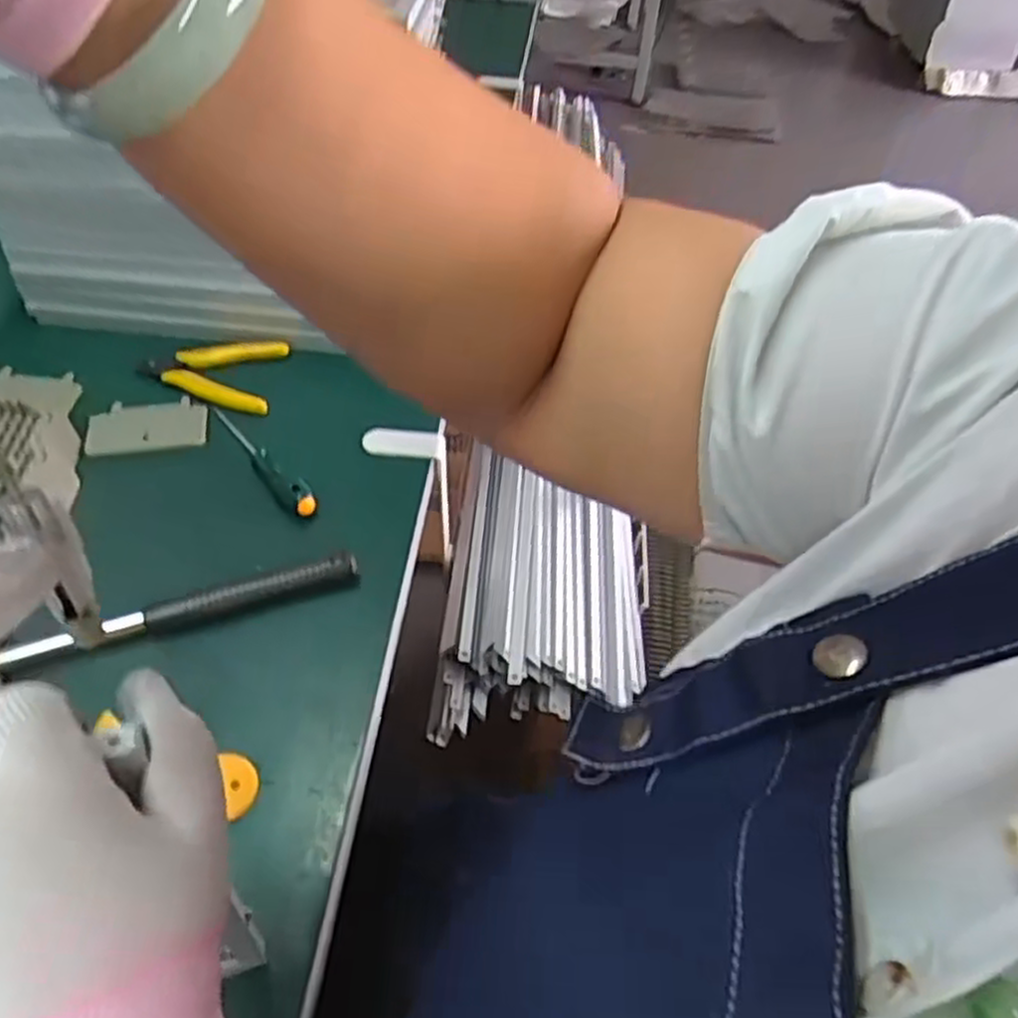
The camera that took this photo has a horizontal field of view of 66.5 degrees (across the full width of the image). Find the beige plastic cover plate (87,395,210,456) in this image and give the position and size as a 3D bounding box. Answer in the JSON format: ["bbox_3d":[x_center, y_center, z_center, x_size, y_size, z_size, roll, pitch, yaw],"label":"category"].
[{"bbox_3d":[-0.276,-0.066,0.594,0.087,0.005,0.054,-3,50,-7],"label":"beige plastic cover plate"}]

